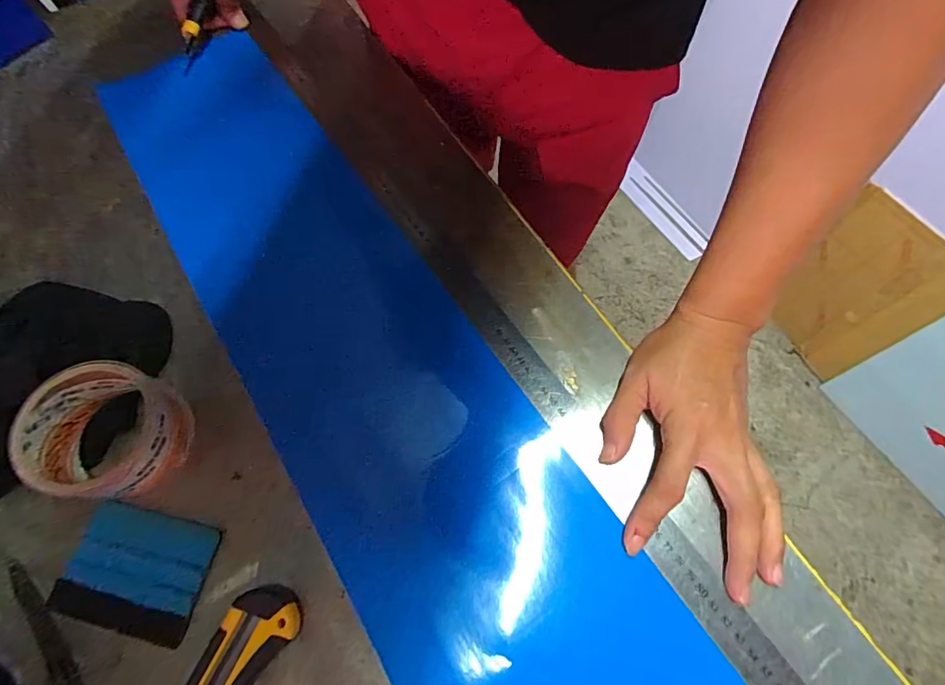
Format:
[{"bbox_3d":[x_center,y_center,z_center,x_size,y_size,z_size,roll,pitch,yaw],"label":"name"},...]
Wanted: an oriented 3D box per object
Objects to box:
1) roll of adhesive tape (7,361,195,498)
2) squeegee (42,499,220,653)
[{"bbox_3d":[-0.253,0.063,0.324,0.081,0.064,0.086,-1,66,2],"label":"roll of adhesive tape"},{"bbox_3d":[-0.229,0.153,0.313,0.097,0.008,0.071,12,67,8],"label":"squeegee"}]

